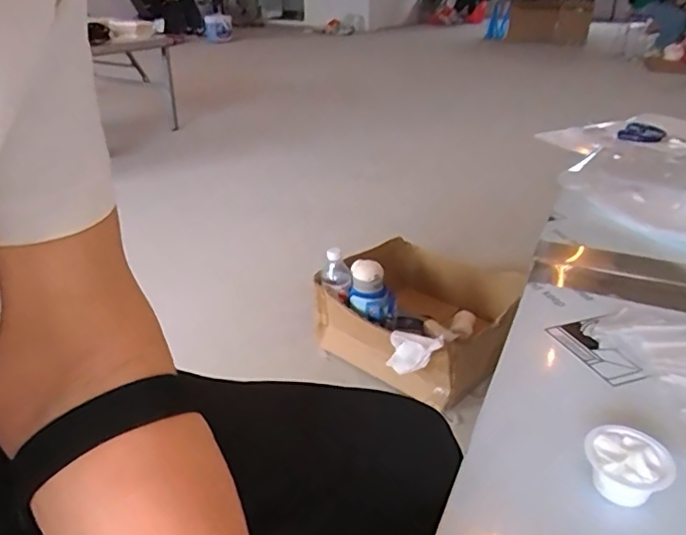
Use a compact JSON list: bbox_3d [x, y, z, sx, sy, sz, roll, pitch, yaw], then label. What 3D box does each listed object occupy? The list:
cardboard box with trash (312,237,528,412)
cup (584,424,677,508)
[{"bbox_3d":[0.158,0.073,1.271,0.415,0.194,0.408,19,33,32],"label":"cardboard box with trash"},{"bbox_3d":[0.193,0.136,0.377,0.049,0.030,0.052,0,27,0],"label":"cup"}]

